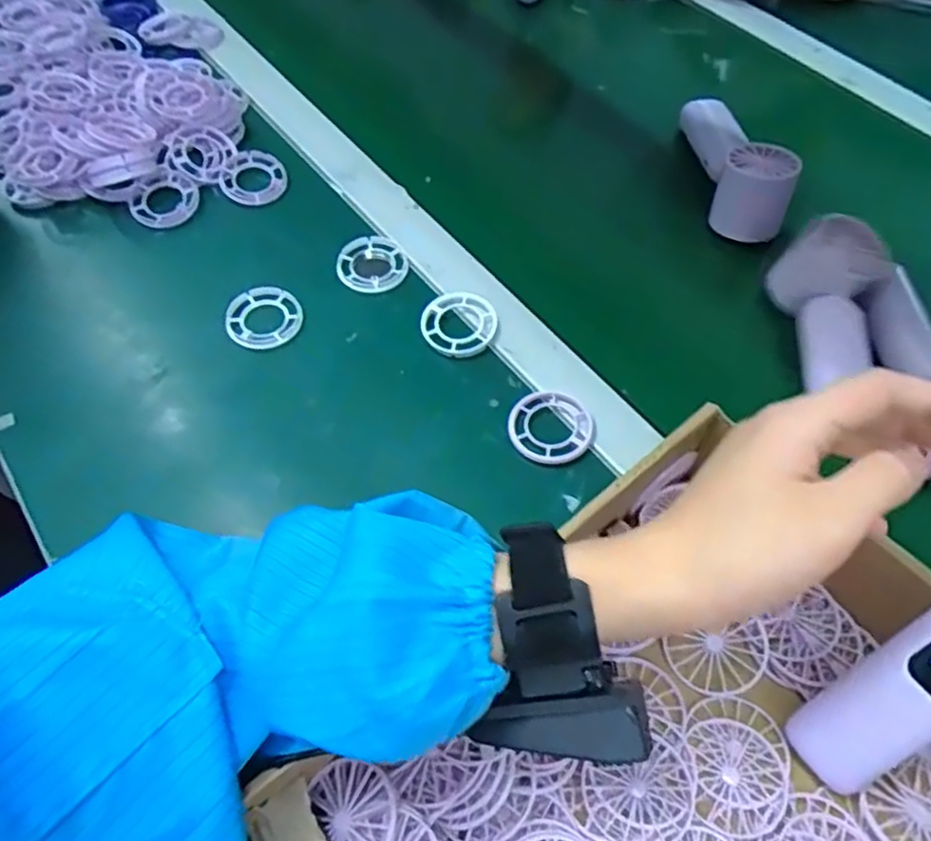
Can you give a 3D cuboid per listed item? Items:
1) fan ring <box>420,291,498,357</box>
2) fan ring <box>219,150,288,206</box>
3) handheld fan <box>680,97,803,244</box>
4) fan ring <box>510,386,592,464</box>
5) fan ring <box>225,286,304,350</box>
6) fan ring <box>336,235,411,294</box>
[{"bbox_3d":[-0.004,-0.070,0.503,0.053,0.007,0.056,0,60,0],"label":"fan ring"},{"bbox_3d":[-0.178,-0.204,0.596,0.054,0.006,0.058,0,60,0],"label":"fan ring"},{"bbox_3d":[0.217,-0.221,0.572,0.053,0.060,0.155,-3,60,-1],"label":"handheld fan"},{"bbox_3d":[0.055,0.003,0.457,0.053,0.010,0.054,0,60,0],"label":"fan ring"},{"bbox_3d":[-0.145,-0.074,0.510,0.054,0.006,0.054,0,60,0],"label":"fan ring"},{"bbox_3d":[-0.070,-0.120,0.538,0.053,0.004,0.055,0,60,0],"label":"fan ring"}]

